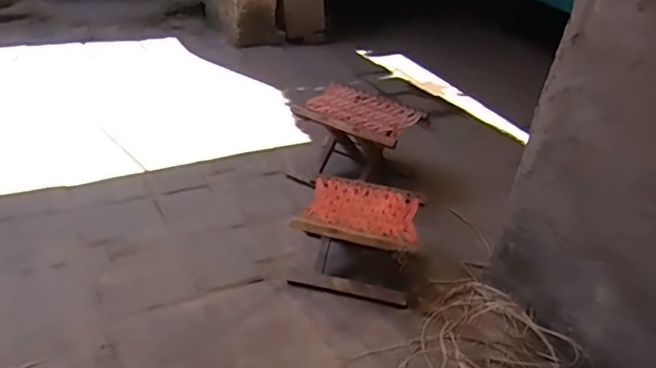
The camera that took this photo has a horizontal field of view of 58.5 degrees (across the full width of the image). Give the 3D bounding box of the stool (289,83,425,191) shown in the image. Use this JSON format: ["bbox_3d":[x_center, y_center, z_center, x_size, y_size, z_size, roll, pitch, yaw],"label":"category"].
[{"bbox_3d":[0.086,-0.120,1.773,0.331,0.246,0.277,19,35,17],"label":"stool"}]

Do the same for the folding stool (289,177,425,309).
[{"bbox_3d":[0.073,0.130,1.416,0.273,0.182,0.233,11,32,7],"label":"folding stool"}]

